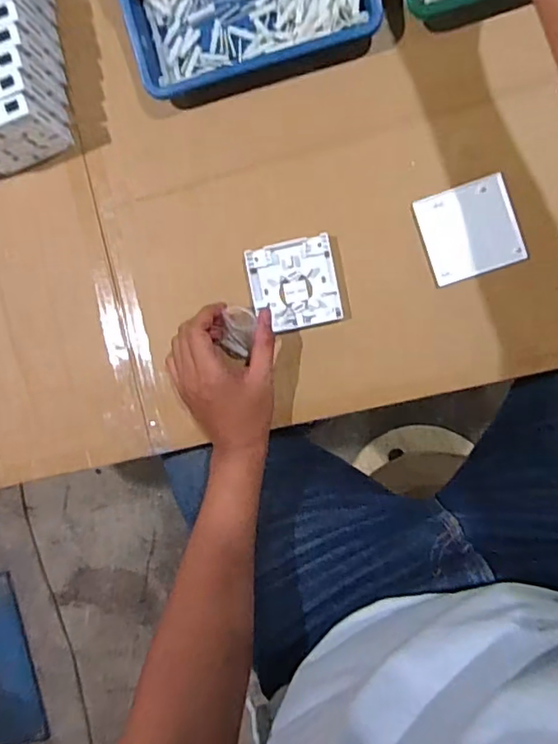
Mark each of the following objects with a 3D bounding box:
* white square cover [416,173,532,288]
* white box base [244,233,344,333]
[{"bbox_3d":[0.184,-0.137,0.533,0.087,0.007,0.086,-17,90,7],"label":"white square cover"},{"bbox_3d":[0.015,-0.088,0.556,0.086,0.009,0.086,-10,90,7],"label":"white box base"}]

